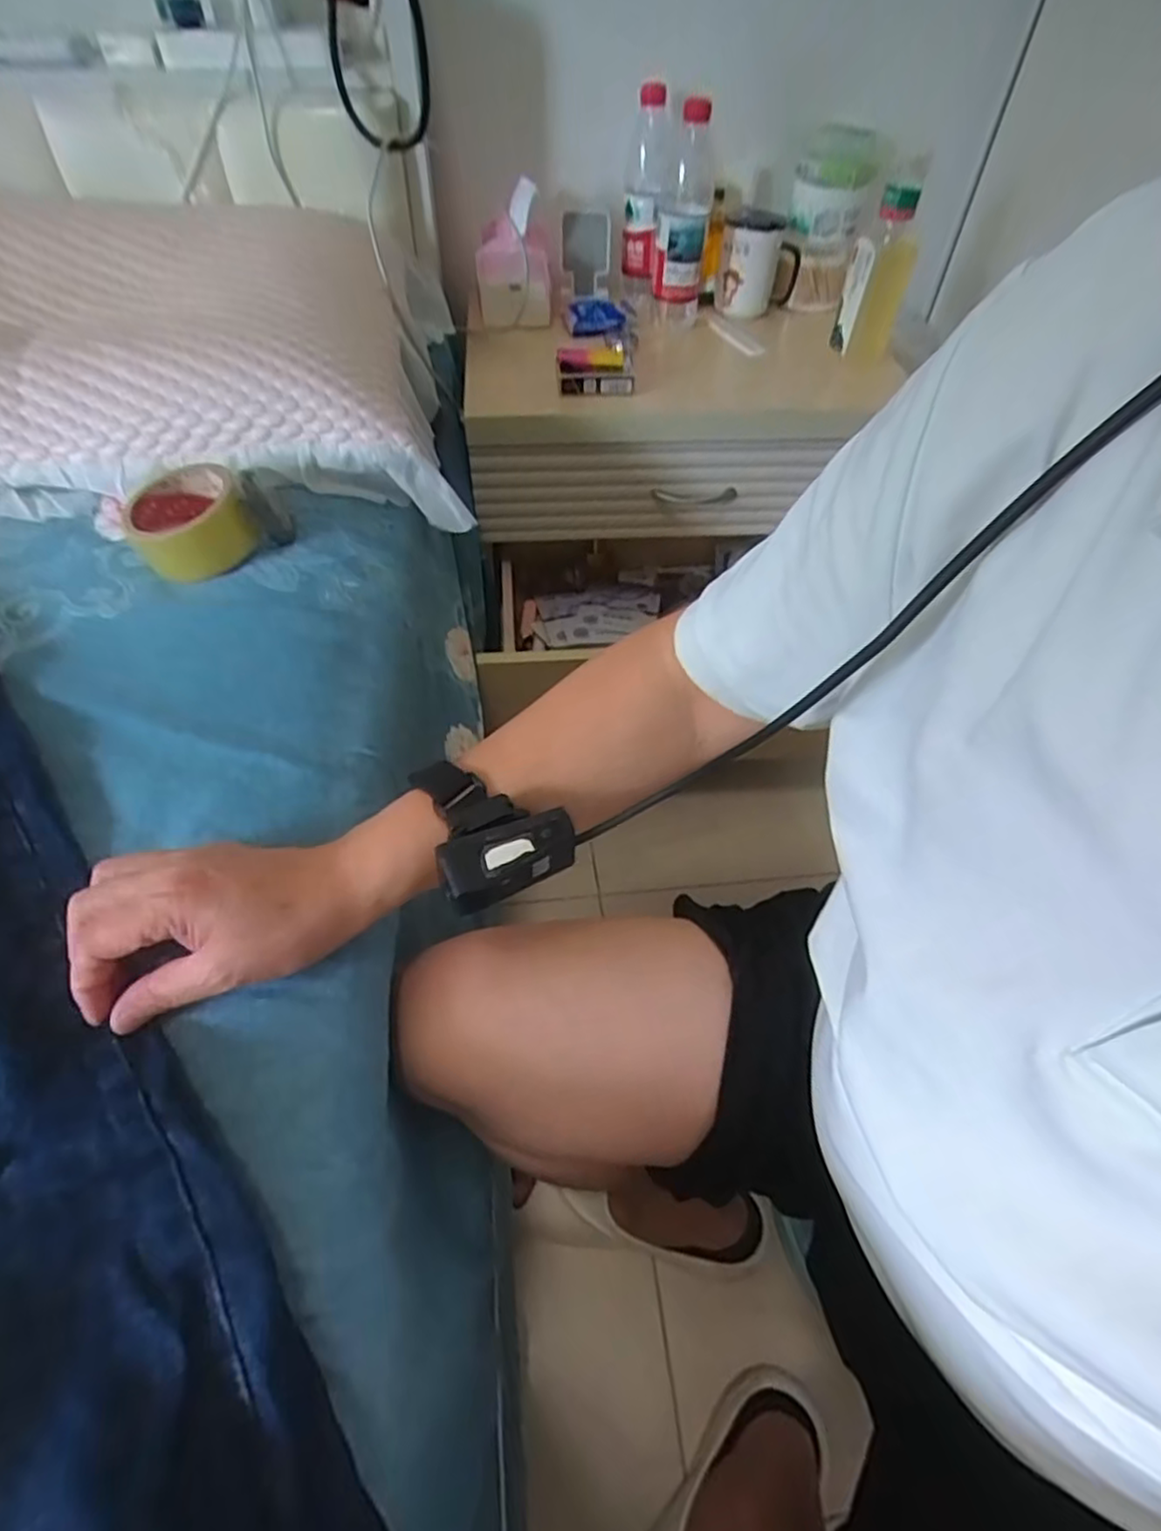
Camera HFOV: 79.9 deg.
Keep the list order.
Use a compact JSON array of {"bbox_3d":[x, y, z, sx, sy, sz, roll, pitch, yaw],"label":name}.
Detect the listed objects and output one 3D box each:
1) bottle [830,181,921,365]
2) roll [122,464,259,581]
[{"bbox_3d":[0.354,-0.580,0.819,0.067,0.163,0.058,22,54,14],"label":"bottle"},{"bbox_3d":[-0.309,-0.197,0.549,0.087,0.053,0.079,-33,65,-8],"label":"roll"}]

